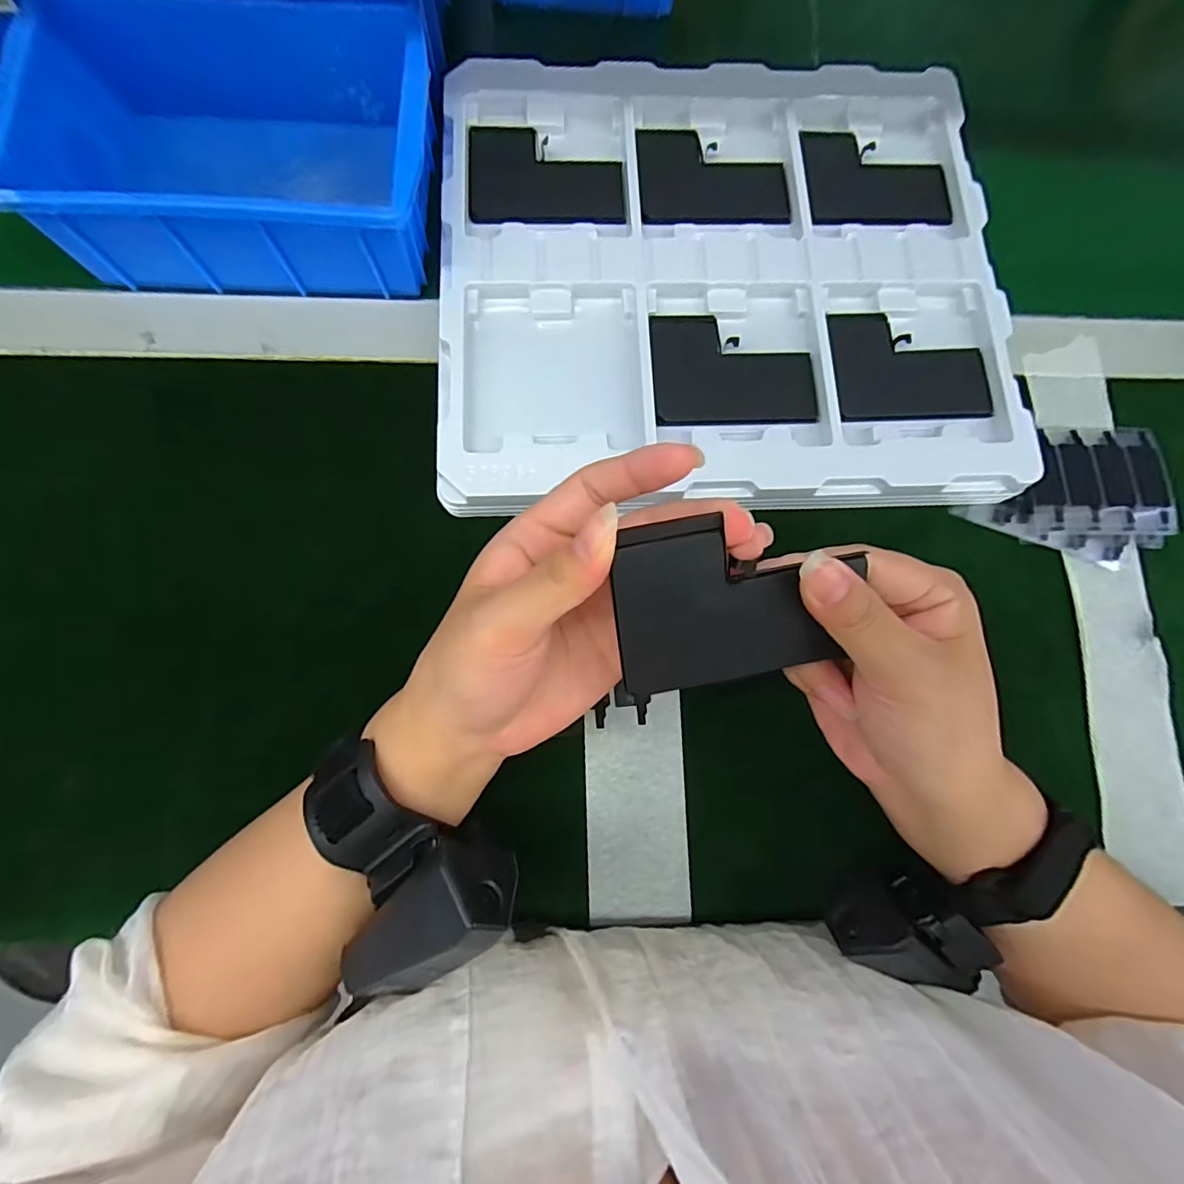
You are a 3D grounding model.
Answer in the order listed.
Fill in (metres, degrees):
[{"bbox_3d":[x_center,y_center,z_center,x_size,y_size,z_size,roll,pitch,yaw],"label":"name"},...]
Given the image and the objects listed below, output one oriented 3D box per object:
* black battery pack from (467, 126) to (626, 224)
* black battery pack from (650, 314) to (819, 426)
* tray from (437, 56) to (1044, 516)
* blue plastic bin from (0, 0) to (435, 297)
[{"bbox_3d":[-0.028,-0.251,0.321,0.091,0.010,0.068,-4,83,-4],"label":"black battery pack"},{"bbox_3d":[0.079,-0.125,0.301,0.089,0.011,0.064,-2,83,-4],"label":"black battery pack"},{"bbox_3d":[0.075,-0.189,0.306,0.316,0.021,0.287,-2,83,-4],"label":"tray"},{"bbox_3d":[-0.194,-0.250,0.306,0.202,0.076,0.144,2,82,-3],"label":"blue plastic bin"}]

